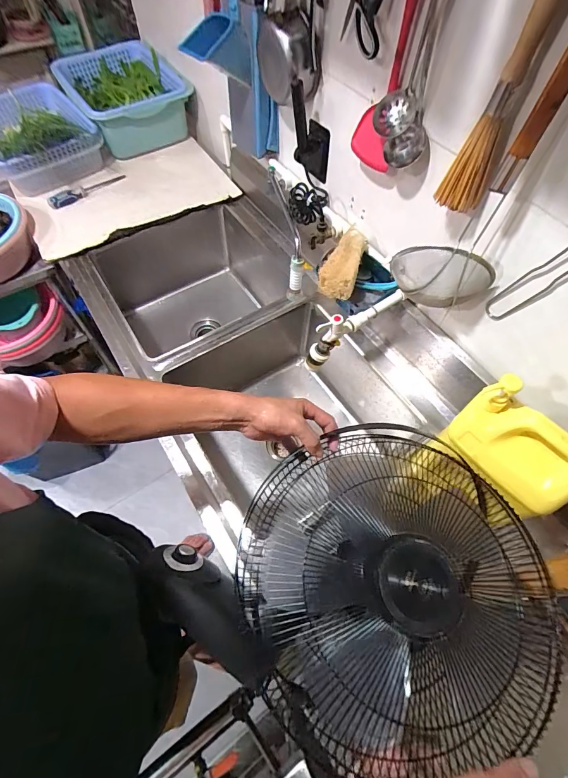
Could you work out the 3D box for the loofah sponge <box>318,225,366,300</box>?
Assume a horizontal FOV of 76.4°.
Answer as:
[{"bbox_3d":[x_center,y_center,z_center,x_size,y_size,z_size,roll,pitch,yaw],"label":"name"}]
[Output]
[{"bbox_3d":[0.136,-0.292,0.819,0.078,0.071,0.176,17,61,8],"label":"loofah sponge"}]

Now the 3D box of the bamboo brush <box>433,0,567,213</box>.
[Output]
[{"bbox_3d":[0.283,-0.363,0.489,0.058,0.245,0.049,7,61,2],"label":"bamboo brush"}]

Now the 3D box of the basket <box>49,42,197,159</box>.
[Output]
[{"bbox_3d":[-0.584,-1.085,1.352,0.366,0.156,0.544,-32,66,-18],"label":"basket"}]

